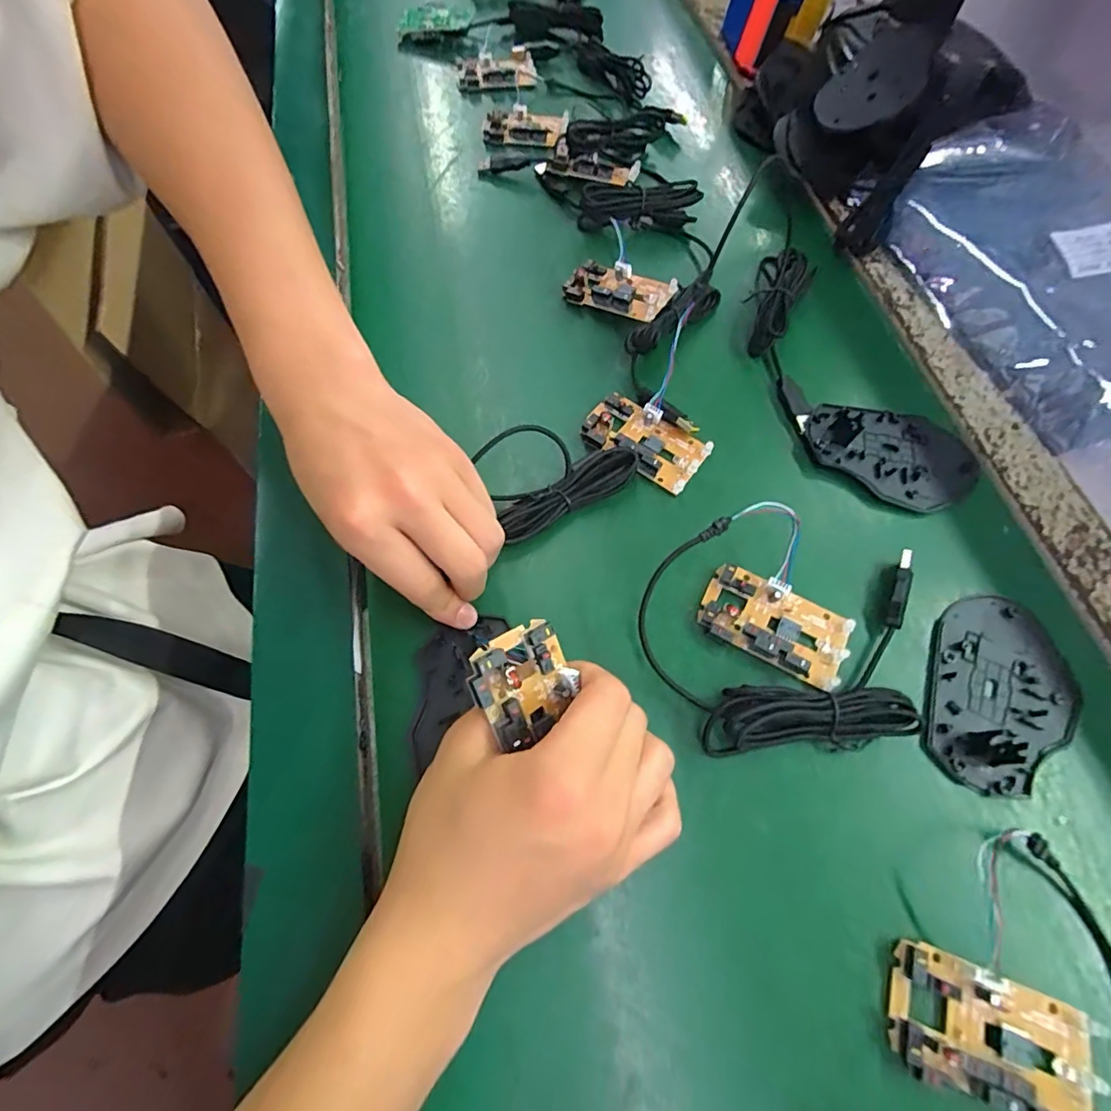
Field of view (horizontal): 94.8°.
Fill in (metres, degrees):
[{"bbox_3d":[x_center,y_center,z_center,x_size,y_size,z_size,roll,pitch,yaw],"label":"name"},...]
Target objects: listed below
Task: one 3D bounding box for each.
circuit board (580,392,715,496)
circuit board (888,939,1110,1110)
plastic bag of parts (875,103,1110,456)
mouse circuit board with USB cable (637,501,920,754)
[{"bbox_3d":[0.057,-0.075,0.328,0.076,0.021,0.047,32,68,12],"label":"circuit board"},{"bbox_3d":[0.183,0.199,0.211,0.081,0.014,0.044,20,66,6],"label":"circuit board"},{"bbox_3d":[0.375,-0.219,0.379,0.180,0.057,0.275,-17,67,-10],"label":"plastic bag of parts"},{"bbox_3d":[0.119,0.037,0.263,0.149,0.046,0.132,13,65,3],"label":"mouse circuit board with USB cable"}]

